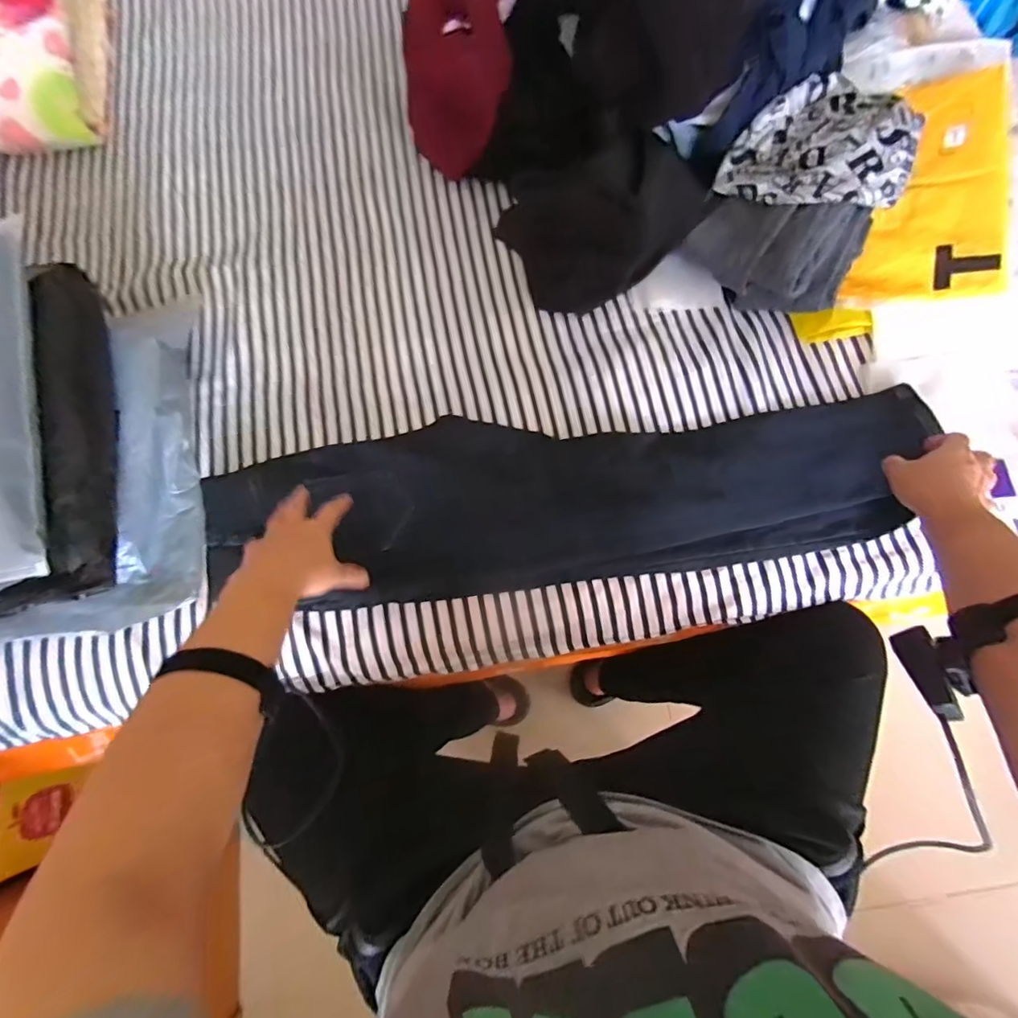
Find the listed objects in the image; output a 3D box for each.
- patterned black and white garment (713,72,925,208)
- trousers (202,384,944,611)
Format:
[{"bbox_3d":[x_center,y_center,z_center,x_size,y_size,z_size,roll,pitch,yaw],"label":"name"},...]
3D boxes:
[{"bbox_3d":[0.401,-0.444,0.626,0.172,0.092,0.189,0,75,1],"label":"patterned black and white garment"},{"bbox_3d":[0.072,-0.018,0.620,0.868,0.047,0.229,-5,74,0],"label":"trousers"}]

